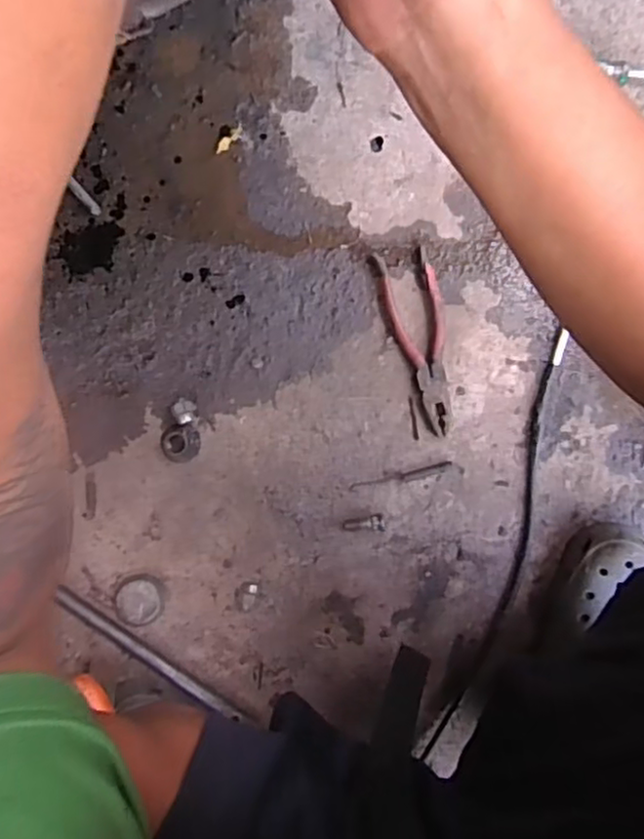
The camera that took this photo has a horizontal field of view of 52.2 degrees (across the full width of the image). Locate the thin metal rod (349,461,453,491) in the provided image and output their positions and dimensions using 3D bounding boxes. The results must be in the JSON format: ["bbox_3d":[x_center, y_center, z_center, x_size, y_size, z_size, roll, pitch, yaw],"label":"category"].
[{"bbox_3d":[0.083,0.060,0.681,0.106,0.004,0.010,-15,89,3],"label":"thin metal rod"}]

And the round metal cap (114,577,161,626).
[{"bbox_3d":[-0.191,0.188,0.677,0.050,0.019,0.045,-13,89,3],"label":"round metal cap"}]

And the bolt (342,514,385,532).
[{"bbox_3d":[0.043,0.108,0.671,0.043,0.010,0.017,-9,90,3],"label":"bolt"}]

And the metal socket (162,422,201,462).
[{"bbox_3d":[-0.146,0.024,0.673,0.039,0.017,0.038,0,90,3],"label":"metal socket"}]

